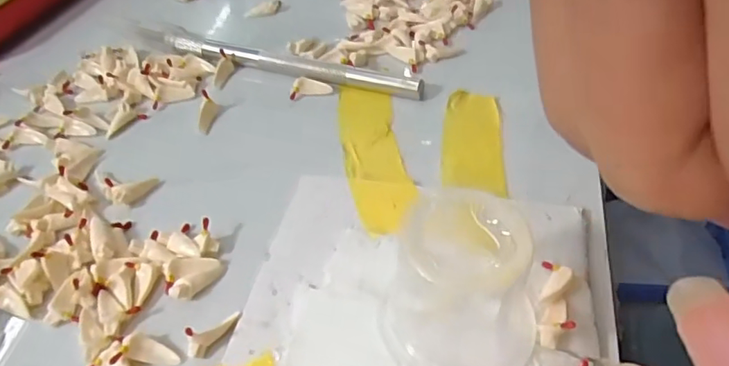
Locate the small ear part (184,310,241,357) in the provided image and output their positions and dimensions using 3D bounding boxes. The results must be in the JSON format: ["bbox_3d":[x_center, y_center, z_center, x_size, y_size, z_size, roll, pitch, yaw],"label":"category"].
[{"bbox_3d":[-0.040,0.038,0.146,0.004,0.007,0.016,33,58,30],"label":"small ear part"}]

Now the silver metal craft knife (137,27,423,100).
[{"bbox_3d":[-0.038,-0.051,0.228,0.128,0.006,0.010,13,50,17],"label":"silver metal craft knife"}]

